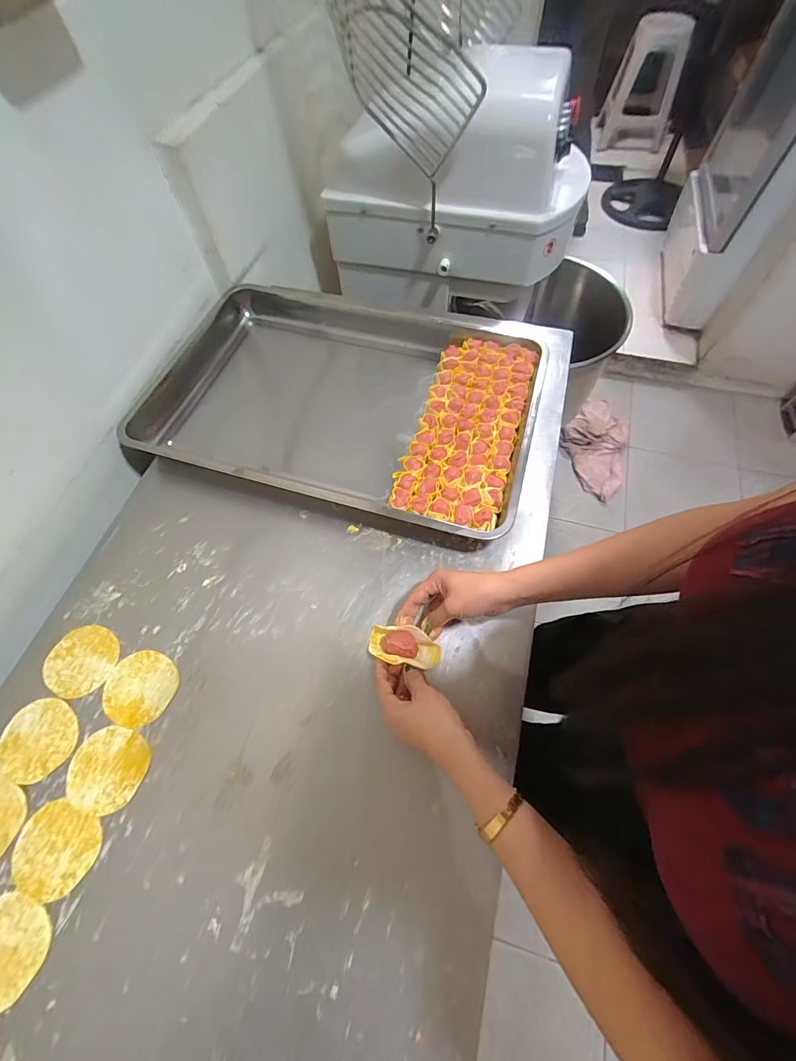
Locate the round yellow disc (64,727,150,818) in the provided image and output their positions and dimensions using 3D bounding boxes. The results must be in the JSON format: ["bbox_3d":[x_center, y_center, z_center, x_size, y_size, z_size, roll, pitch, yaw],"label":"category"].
[{"bbox_3d":[-0.320,0.262,0.431,0.085,0.004,0.079,-1,63,1],"label":"round yellow disc"}]

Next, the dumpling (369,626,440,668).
[{"bbox_3d":[0.008,0.137,0.462,0.084,0.032,0.042,14,64,4],"label":"dumpling"}]

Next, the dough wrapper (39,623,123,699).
[{"bbox_3d":[-0.391,0.160,0.484,0.086,0.004,0.082,15,65,9],"label":"dough wrapper"}]

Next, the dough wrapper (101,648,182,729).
[{"bbox_3d":[-0.308,0.187,0.467,0.084,0.004,0.080,-1,63,1],"label":"dough wrapper"}]

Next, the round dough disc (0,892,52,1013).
[{"bbox_3d":[-0.374,0.394,0.368,0.087,0.004,0.076,12,64,8],"label":"round dough disc"}]

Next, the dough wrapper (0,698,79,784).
[{"bbox_3d":[-0.411,0.238,0.445,0.083,0.004,0.081,-1,63,1],"label":"dough wrapper"}]

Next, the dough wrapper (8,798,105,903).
[{"bbox_3d":[-0.352,0.327,0.401,0.084,0.004,0.074,18,65,10],"label":"dough wrapper"}]

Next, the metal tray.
[{"bbox_3d":[-0.104,-0.224,0.637,0.630,0.053,0.409,14,65,9],"label":"metal tray"}]

